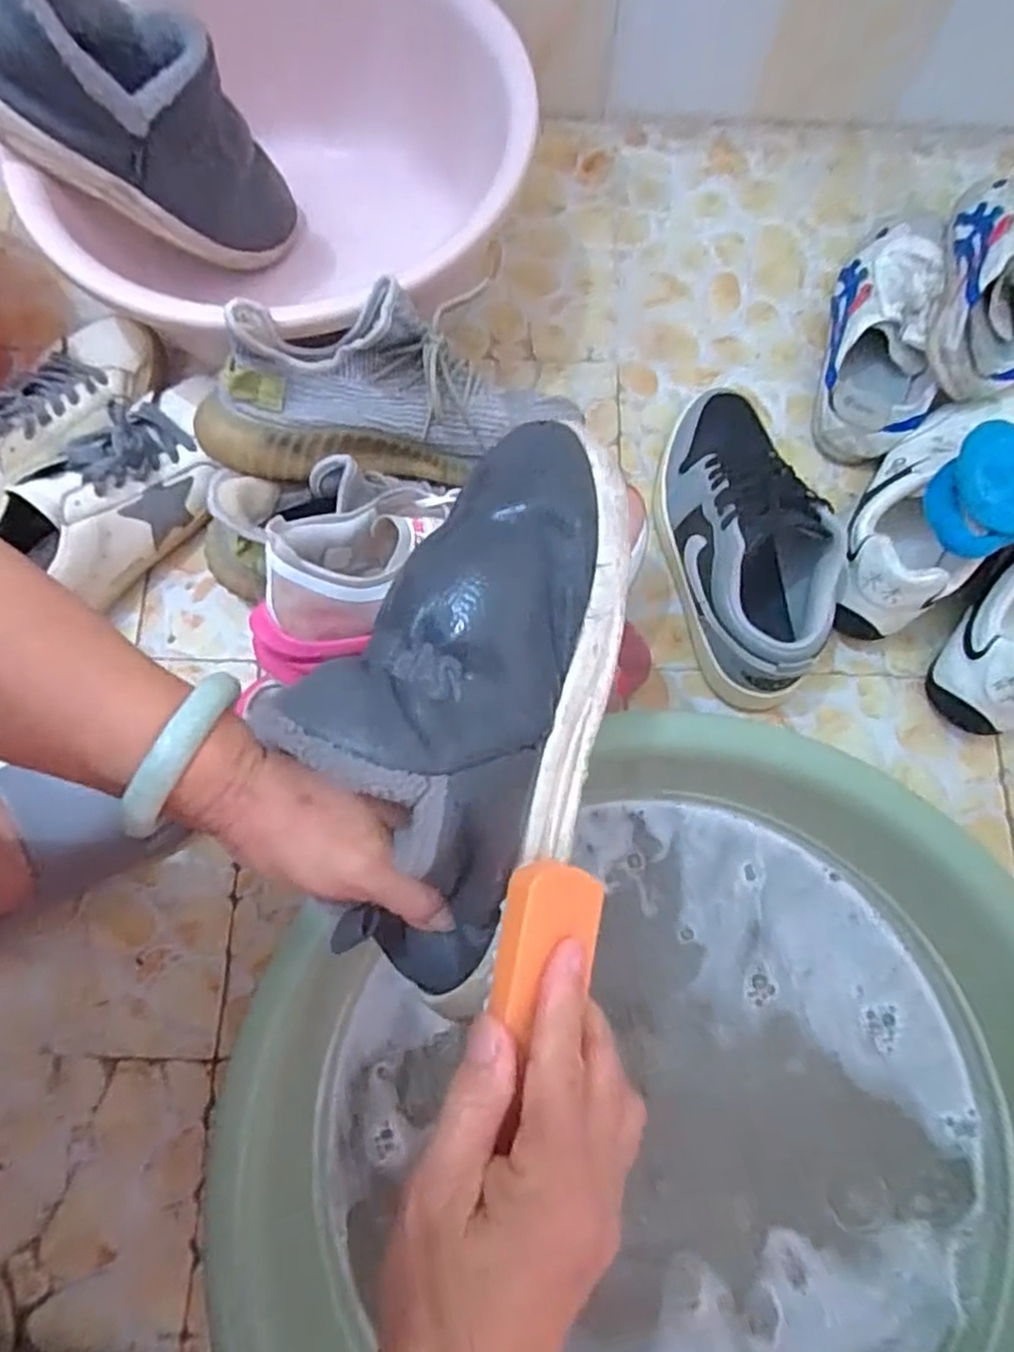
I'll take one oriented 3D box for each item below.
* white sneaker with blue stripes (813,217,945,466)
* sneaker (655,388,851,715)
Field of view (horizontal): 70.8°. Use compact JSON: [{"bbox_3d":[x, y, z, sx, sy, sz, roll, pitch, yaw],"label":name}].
[{"bbox_3d":[0.337,-0.311,0.641,0.093,0.066,0.244,15,75,6],"label":"white sneaker with blue stripes"},{"bbox_3d":[0.185,-0.112,0.565,0.103,0.102,0.259,-11,74,-2],"label":"sneaker"}]

